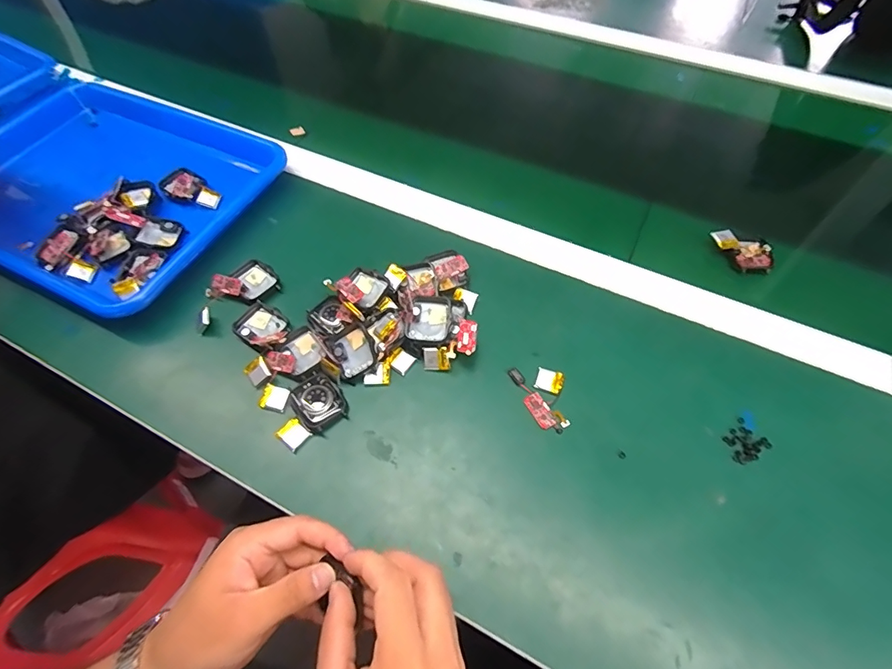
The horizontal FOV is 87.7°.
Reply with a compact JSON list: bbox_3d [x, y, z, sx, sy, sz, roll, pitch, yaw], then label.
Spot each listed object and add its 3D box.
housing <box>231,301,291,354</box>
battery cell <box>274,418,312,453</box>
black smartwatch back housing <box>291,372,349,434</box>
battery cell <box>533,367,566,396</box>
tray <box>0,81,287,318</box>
[{"bbox_3d":[-0.162,-0.007,0.416,0.053,0.011,0.041,34,65,20],"label":"housing"},{"bbox_3d":[-0.119,0.079,0.363,0.021,0.004,0.019,35,65,20],"label":"battery cell"},{"bbox_3d":[-0.102,0.054,0.374,0.041,0.012,0.038,40,67,22],"label":"black smartwatch back housing"},{"bbox_3d":[0.086,0.038,0.383,0.022,0.004,0.020,19,61,12],"label":"battery cell"},{"bbox_3d":[-0.381,-0.170,0.508,0.358,0.037,0.259,24,62,15],"label":"tray"}]

